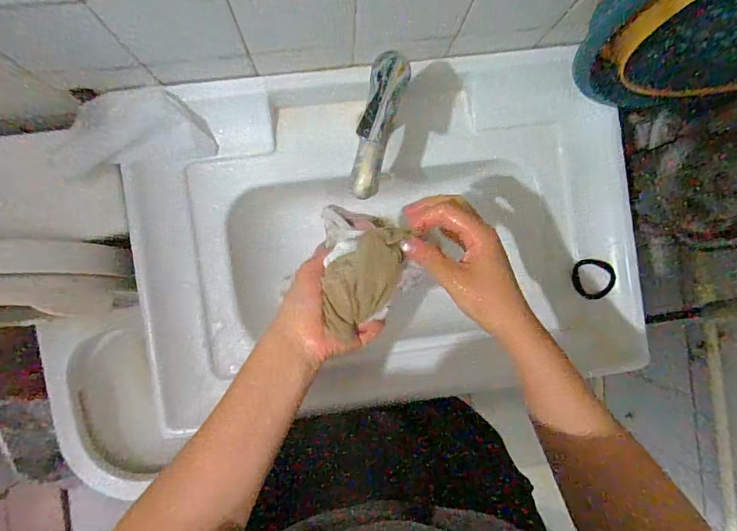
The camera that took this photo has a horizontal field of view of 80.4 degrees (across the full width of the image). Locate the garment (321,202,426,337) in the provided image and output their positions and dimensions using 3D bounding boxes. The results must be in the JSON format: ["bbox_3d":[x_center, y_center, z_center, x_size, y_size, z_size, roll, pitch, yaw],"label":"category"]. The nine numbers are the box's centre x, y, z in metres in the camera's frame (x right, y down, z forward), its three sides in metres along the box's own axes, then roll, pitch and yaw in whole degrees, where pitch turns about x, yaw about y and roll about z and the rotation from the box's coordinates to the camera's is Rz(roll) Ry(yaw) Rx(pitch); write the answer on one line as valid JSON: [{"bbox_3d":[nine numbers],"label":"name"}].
[{"bbox_3d":[0.002,0.003,0.365,0.076,0.034,0.101,-2,90,-4],"label":"garment"}]

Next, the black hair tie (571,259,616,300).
[{"bbox_3d":[0.284,0.017,0.549,0.048,0.004,0.051,-12,89,23],"label":"black hair tie"}]

